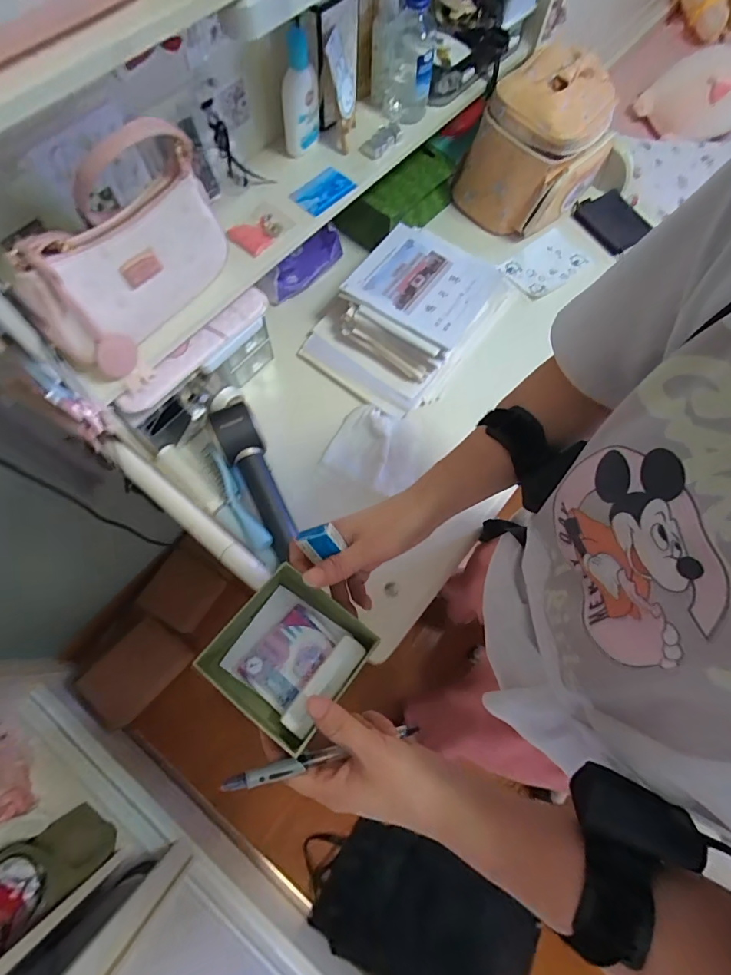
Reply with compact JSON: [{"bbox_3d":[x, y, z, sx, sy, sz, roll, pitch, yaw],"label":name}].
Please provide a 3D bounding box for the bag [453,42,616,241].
[{"bbox_3d":[0.291,-0.570,0.758,0.181,0.191,0.210,43,74,12],"label":"bag"}]

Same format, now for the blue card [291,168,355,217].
[{"bbox_3d":[-0.058,-0.411,0.628,0.060,0.007,0.085,37,73,10],"label":"blue card"}]

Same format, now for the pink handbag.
[{"bbox_3d":[-0.245,-0.247,0.464,0.068,0.164,0.222,34,72,9],"label":"pink handbag"}]

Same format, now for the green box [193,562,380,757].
[{"bbox_3d":[-0.060,0.129,0.355,0.102,0.032,0.104,37,73,10],"label":"green box"}]

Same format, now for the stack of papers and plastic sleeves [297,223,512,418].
[{"bbox_3d":[0.058,-0.268,0.696,0.224,0.075,0.282,33,72,9],"label":"stack of papers and plastic sleeves"}]

